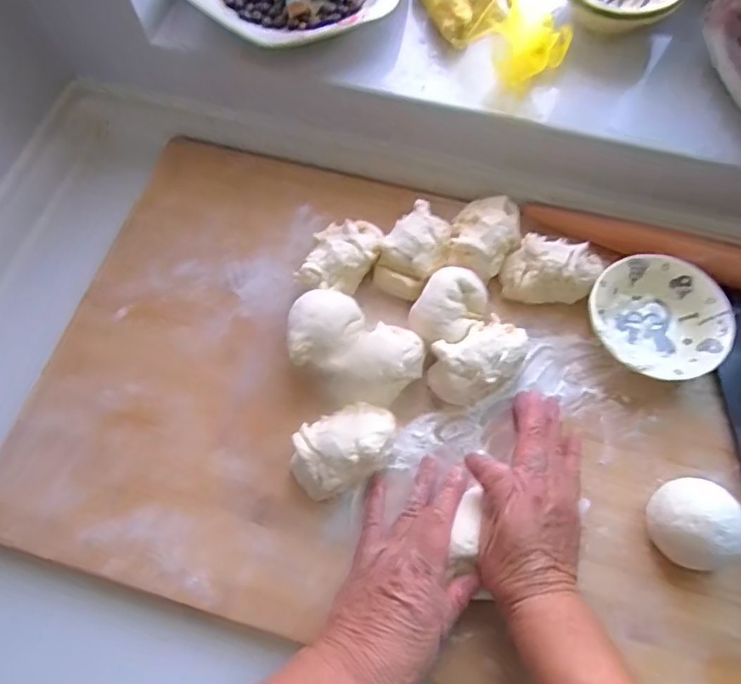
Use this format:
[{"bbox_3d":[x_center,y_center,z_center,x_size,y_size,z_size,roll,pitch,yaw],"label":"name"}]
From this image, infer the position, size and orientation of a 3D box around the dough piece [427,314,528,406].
[{"bbox_3d":[0.087,0.016,0.442,0.083,0.048,0.050,-25,69,-10],"label":"dough piece"}]

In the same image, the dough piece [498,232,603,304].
[{"bbox_3d":[0.154,-0.060,0.472,0.075,0.043,0.053,17,68,8],"label":"dough piece"}]

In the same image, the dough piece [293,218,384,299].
[{"bbox_3d":[-0.024,-0.072,0.480,0.055,0.047,0.077,19,69,8],"label":"dough piece"}]

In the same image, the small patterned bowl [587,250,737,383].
[{"bbox_3d":[0.236,-0.017,0.460,0.108,0.036,0.105,0,70,0],"label":"small patterned bowl"}]

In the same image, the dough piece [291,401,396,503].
[{"bbox_3d":[-0.020,0.080,0.416,0.082,0.047,0.051,-29,70,-11],"label":"dough piece"}]

